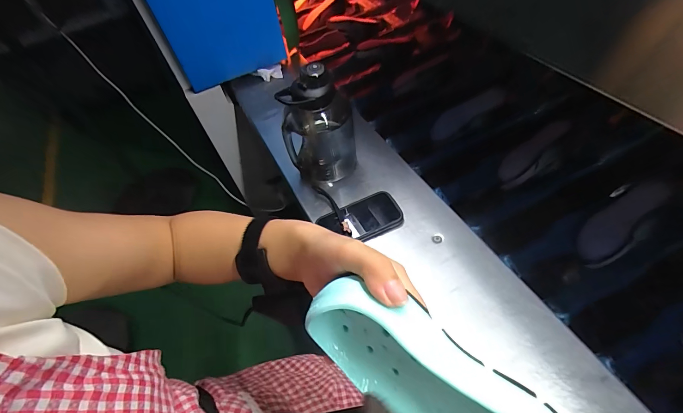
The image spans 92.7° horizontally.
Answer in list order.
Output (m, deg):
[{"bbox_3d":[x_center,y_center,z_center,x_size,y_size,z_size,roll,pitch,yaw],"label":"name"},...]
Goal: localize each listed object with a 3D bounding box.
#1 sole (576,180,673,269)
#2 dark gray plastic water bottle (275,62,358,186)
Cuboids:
[{"bbox_3d":[0.485,0.029,0.565,0.187,0.022,0.071,-46,60,2],"label":"sole"},{"bbox_3d":[-0.047,-0.160,0.630,0.136,0.212,0.124,-15,54,-2],"label":"dark gray plastic water bottle"}]

